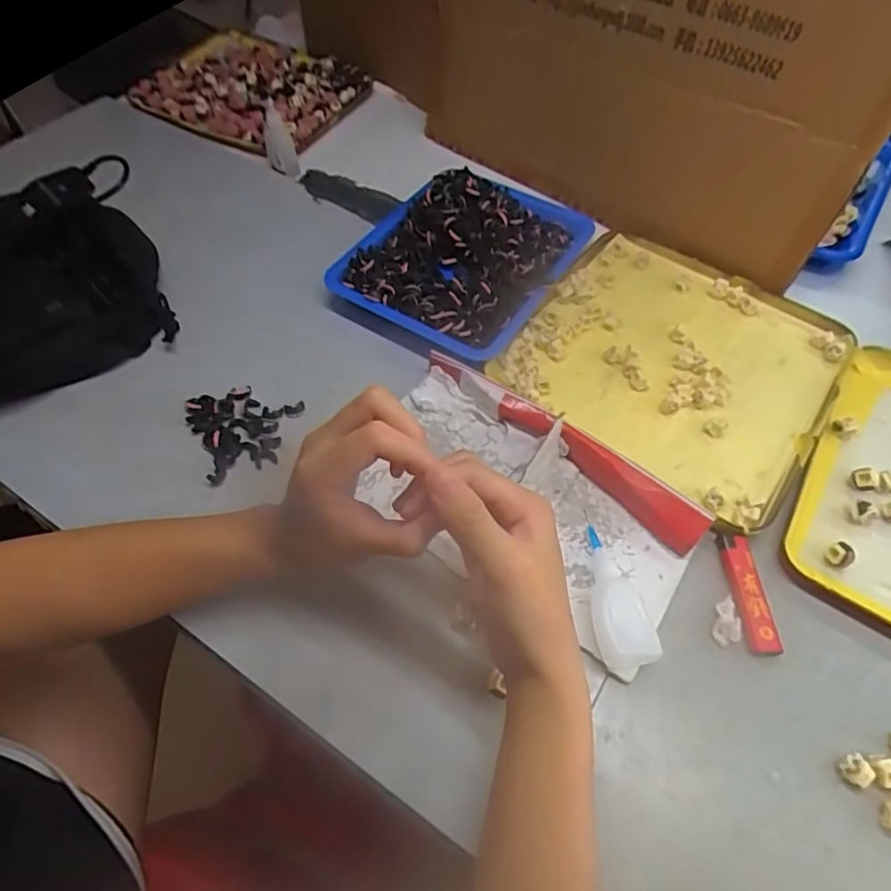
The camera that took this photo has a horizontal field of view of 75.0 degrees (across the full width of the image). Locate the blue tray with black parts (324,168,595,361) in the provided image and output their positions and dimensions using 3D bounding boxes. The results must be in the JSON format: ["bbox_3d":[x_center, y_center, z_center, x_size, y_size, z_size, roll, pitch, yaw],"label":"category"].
[{"bbox_3d":[0.022,-0.179,0.539,0.170,0.037,0.219,29,62,15],"label":"blue tray with black parts"}]

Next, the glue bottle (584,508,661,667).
[{"bbox_3d":[0.102,0.091,0.367,0.033,0.027,0.094,-8,59,-6],"label":"glue bottle"}]

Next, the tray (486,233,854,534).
[{"bbox_3d":[0.192,-0.072,0.489,0.235,0.022,0.246,34,63,18],"label":"tray"}]

